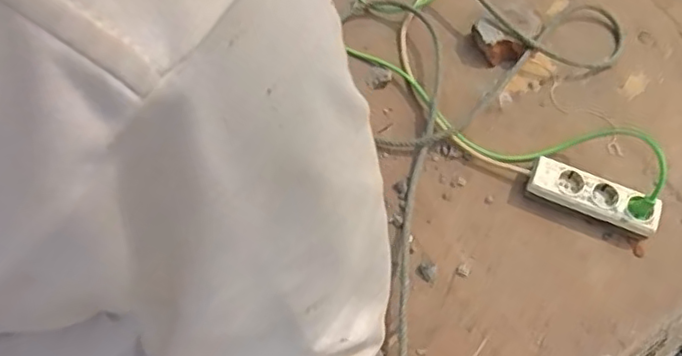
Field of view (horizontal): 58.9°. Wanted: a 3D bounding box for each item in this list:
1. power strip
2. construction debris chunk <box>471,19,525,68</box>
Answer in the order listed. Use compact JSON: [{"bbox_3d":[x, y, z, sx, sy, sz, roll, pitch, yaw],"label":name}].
[{"bbox_3d":[0.377,0.029,0.908,0.190,0.040,0.064,24,68,9],"label":"power strip"},{"bbox_3d":[0.255,-0.220,1.012,0.093,0.036,0.047,38,71,14],"label":"construction debris chunk"}]

